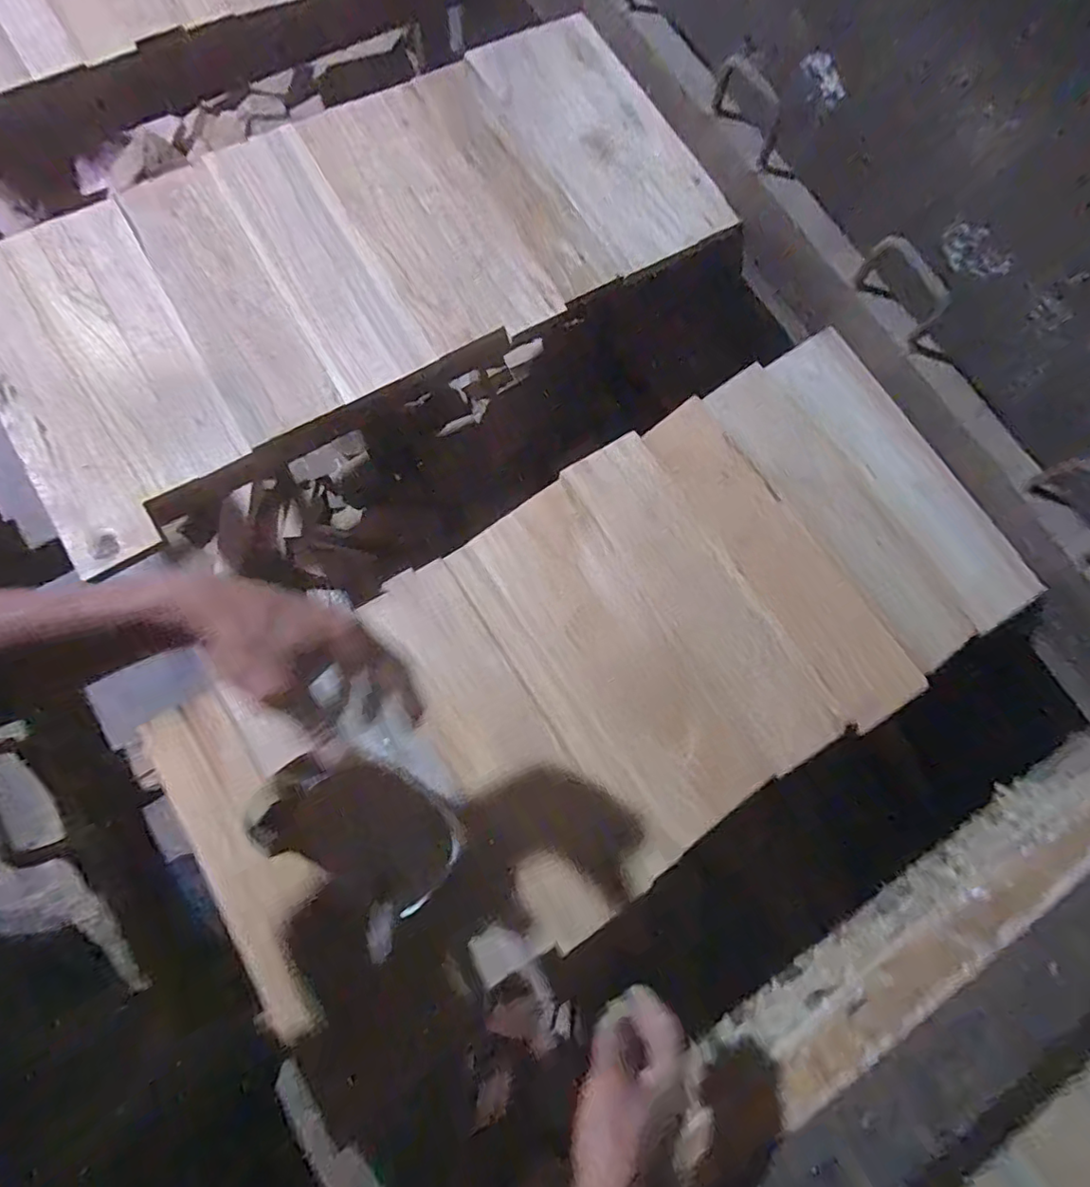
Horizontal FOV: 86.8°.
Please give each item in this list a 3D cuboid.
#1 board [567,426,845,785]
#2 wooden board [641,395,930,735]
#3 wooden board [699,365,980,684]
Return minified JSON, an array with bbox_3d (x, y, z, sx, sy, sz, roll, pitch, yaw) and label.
[{"bbox_3d":[0.176,0.001,0.646,0.109,0.020,0.409,-33,82,-10],"label":"board"},{"bbox_3d":[0.271,-0.046,0.671,0.105,0.017,0.415,-32,82,-10],"label":"wooden board"},{"bbox_3d":[0.349,-0.100,0.683,0.096,0.032,0.403,-35,82,-10],"label":"wooden board"}]

